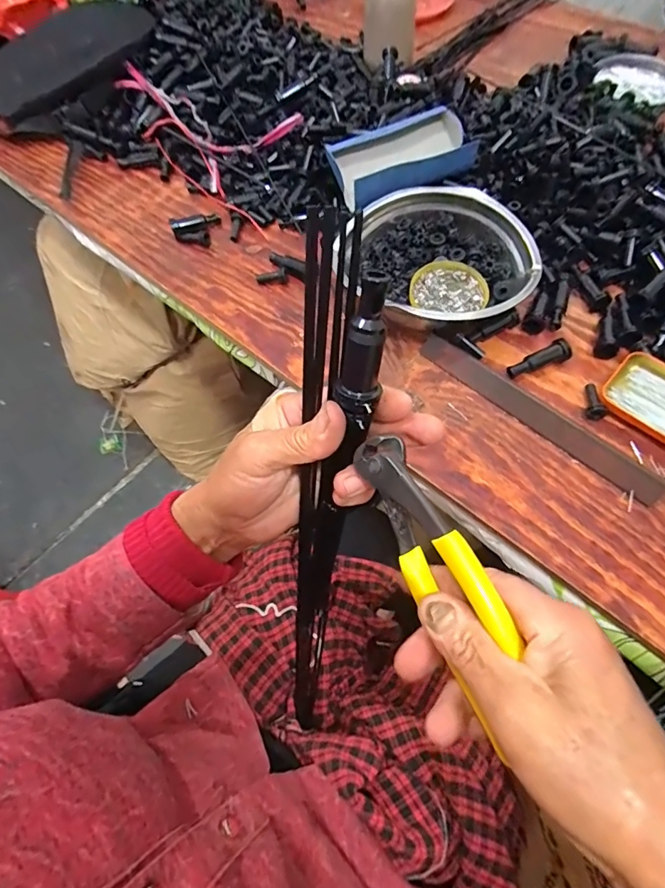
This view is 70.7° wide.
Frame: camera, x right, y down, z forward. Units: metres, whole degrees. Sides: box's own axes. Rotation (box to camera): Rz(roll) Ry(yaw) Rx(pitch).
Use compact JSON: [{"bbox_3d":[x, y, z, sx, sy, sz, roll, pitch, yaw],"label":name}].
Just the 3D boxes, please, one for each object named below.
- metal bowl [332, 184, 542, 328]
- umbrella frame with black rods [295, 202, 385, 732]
[{"bbox_3d":[0.117,-0.202,0.529,0.188,0.053,0.207,-25,65,-8],"label":"metal bowl"},{"bbox_3d":[-0.009,0.073,0.332,0.042,0.430,0.038,16,39,11],"label":"umbrella frame with black rods"}]

